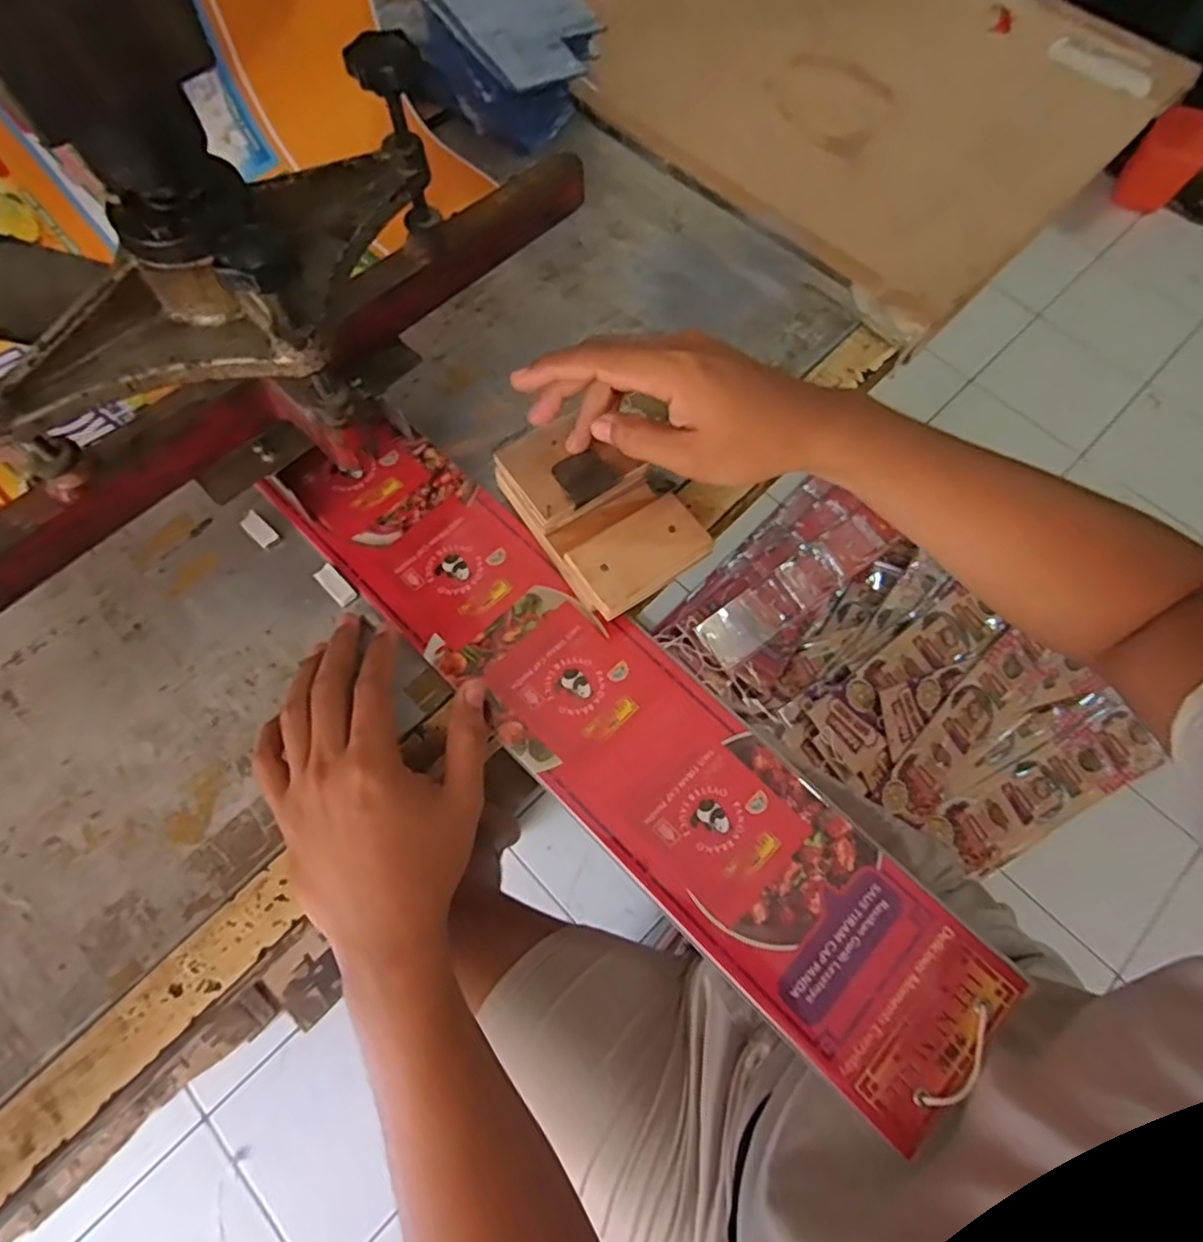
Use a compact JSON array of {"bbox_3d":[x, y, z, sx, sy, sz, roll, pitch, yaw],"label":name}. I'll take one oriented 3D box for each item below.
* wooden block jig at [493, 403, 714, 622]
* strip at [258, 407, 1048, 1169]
[{"bbox_3d":[0.002,-0.067,0.419,0.085,0.033,0.129,-28,71,-12],"label":"wooden block jig"},{"bbox_3d":[0.003,0.054,0.395,0.496,0.008,0.106,43,73,14],"label":"strip"}]

